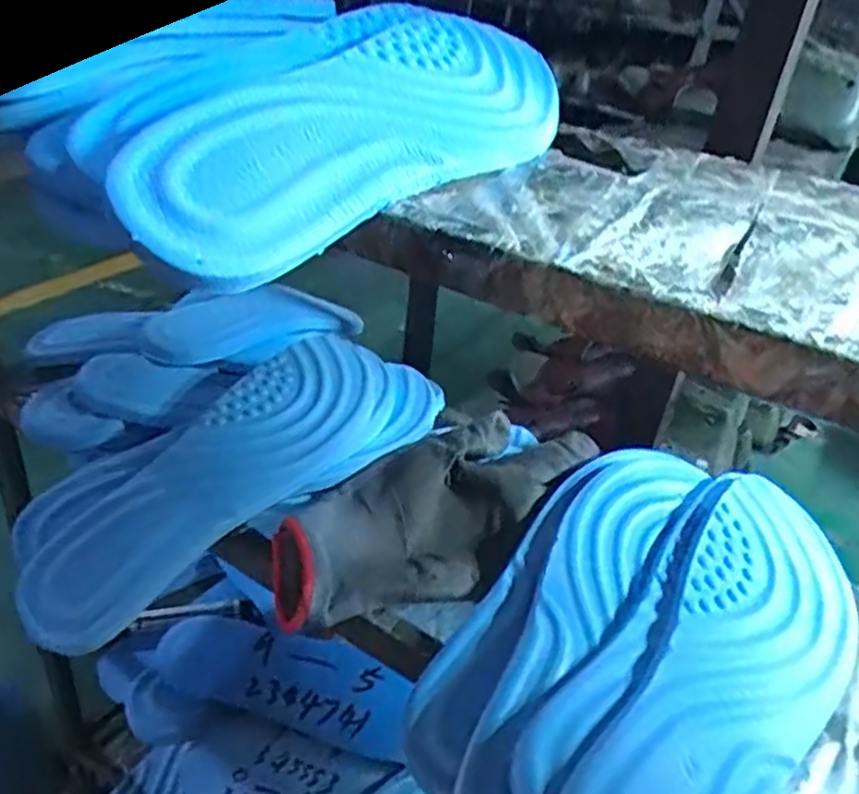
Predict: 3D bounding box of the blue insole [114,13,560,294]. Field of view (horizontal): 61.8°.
[{"bbox_3d":[-0.011,-0.105,0.274,0.076,0.020,0.248,39,45,0],"label":"blue insole"}]

